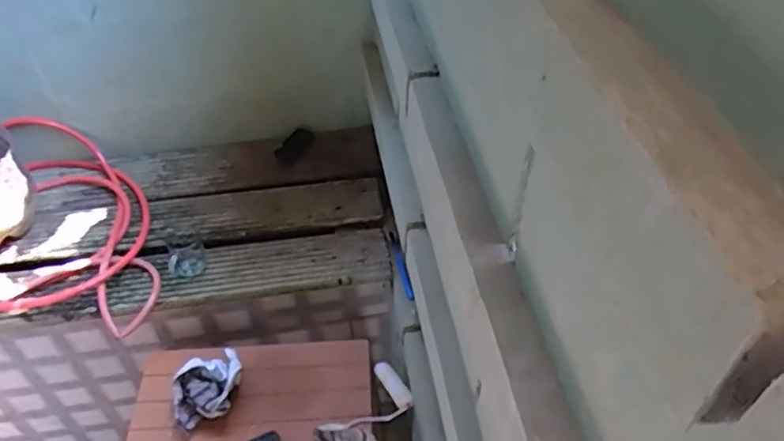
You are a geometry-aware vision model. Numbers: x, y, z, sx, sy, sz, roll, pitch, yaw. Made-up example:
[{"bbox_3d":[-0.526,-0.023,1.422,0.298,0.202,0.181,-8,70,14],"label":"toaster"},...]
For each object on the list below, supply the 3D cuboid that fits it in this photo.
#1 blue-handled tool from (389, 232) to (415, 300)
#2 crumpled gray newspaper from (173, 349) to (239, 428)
[{"bbox_3d":[0.019,0.093,1.318,0.019,0.030,0.204,-8,45,-7],"label":"blue-handled tool"},{"bbox_3d":[-0.349,0.320,1.169,0.147,0.089,0.105,-27,50,-24],"label":"crumpled gray newspaper"}]

